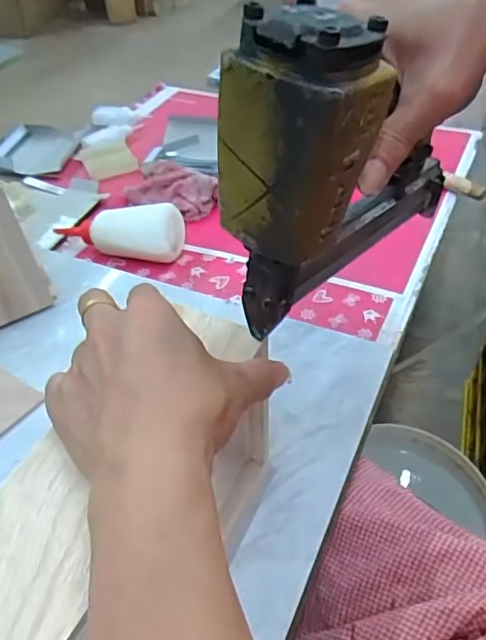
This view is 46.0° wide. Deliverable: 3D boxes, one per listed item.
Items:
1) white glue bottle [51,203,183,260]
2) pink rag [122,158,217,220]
[{"bbox_3d":[-0.148,-0.107,0.661,0.163,0.054,0.057,6,43,9],"label":"white glue bottle"},{"bbox_3d":[-0.095,-0.171,0.747,0.131,0.036,0.075,20,47,22],"label":"pink rag"}]

